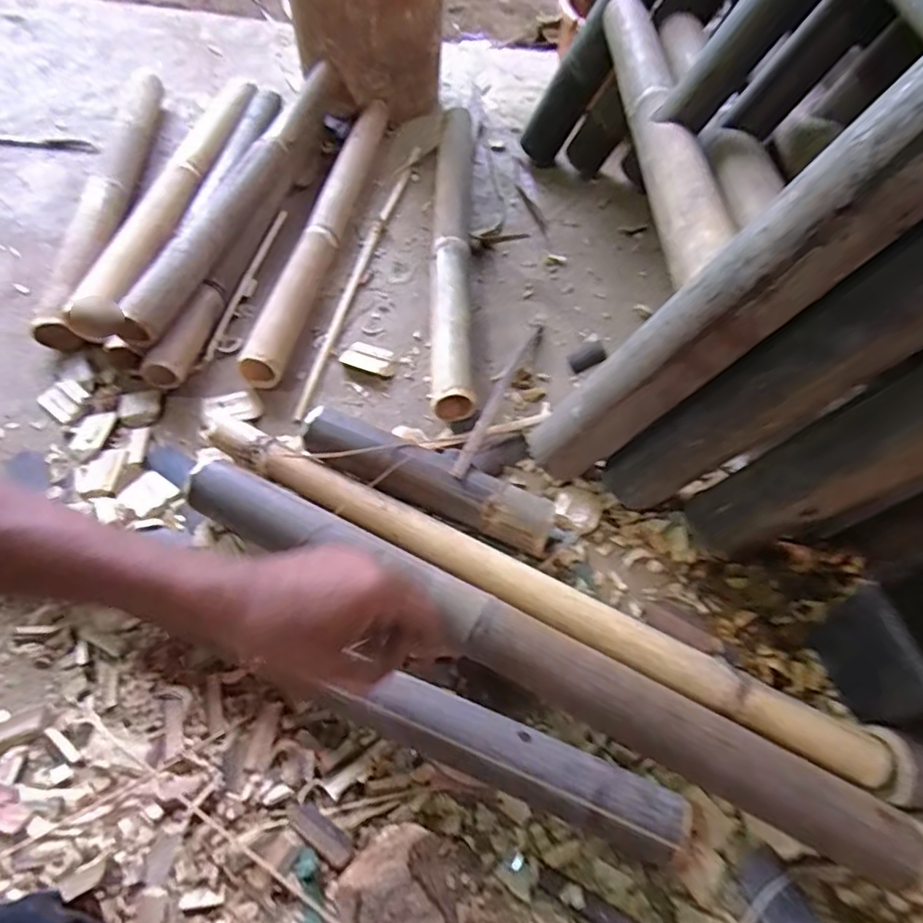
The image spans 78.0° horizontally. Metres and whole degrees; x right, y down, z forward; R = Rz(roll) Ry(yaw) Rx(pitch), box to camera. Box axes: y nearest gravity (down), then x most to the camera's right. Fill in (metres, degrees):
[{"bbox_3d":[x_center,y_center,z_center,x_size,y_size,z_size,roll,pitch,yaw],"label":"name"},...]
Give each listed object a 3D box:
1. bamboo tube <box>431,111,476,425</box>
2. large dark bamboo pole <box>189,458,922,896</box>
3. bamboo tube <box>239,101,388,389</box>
[{"bbox_3d":[-0.012,-0.319,0.813,0.059,0.061,0.623,0,56,0],"label":"bamboo tube"},{"bbox_3d":[0.040,0.152,0.473,0.633,0.042,0.050,25,59,13],"label":"large dark bamboo pole"},{"bbox_3d":[-0.193,-0.353,0.837,0.053,0.059,0.614,8,56,5],"label":"bamboo tube"}]

